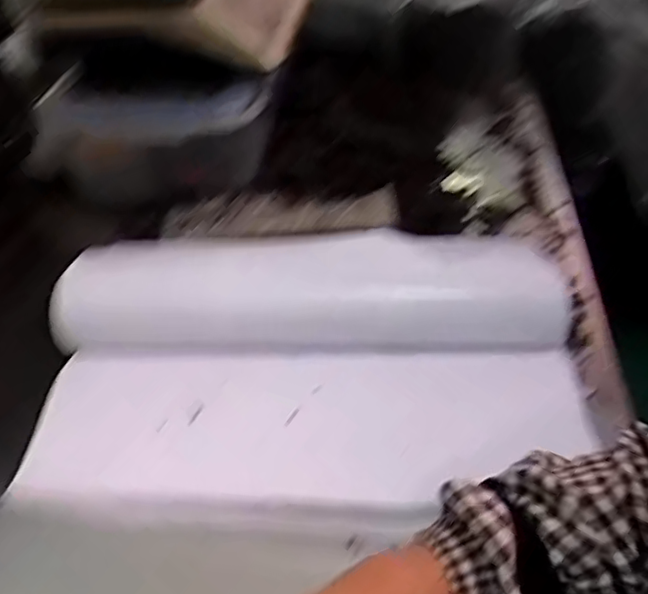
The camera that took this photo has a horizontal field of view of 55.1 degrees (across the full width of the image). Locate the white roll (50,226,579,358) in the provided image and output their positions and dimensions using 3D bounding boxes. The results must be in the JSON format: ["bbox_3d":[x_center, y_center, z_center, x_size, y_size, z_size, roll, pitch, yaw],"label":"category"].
[{"bbox_3d":[-0.014,0.001,0.659,0.526,0.082,0.115,-4,43,0],"label":"white roll"}]

